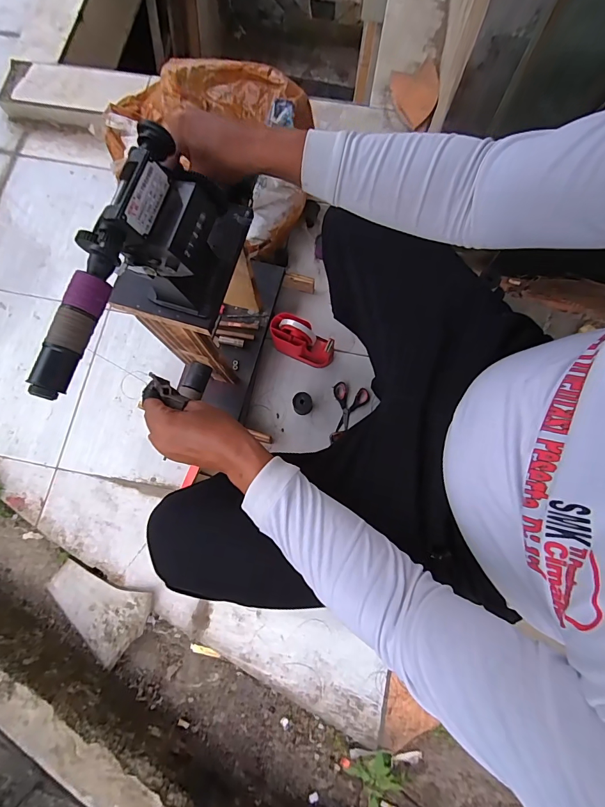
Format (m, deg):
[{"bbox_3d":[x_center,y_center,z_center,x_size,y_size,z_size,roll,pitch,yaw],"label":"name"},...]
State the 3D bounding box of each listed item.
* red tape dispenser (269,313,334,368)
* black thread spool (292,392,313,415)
[{"bbox_3d":[0.000,-0.144,0.850,0.151,0.093,0.069,23,79,5],"label":"red tape dispenser"},{"bbox_3d":[0.000,0.002,0.850,0.045,0.047,0.045,13,78,3],"label":"black thread spool"}]

